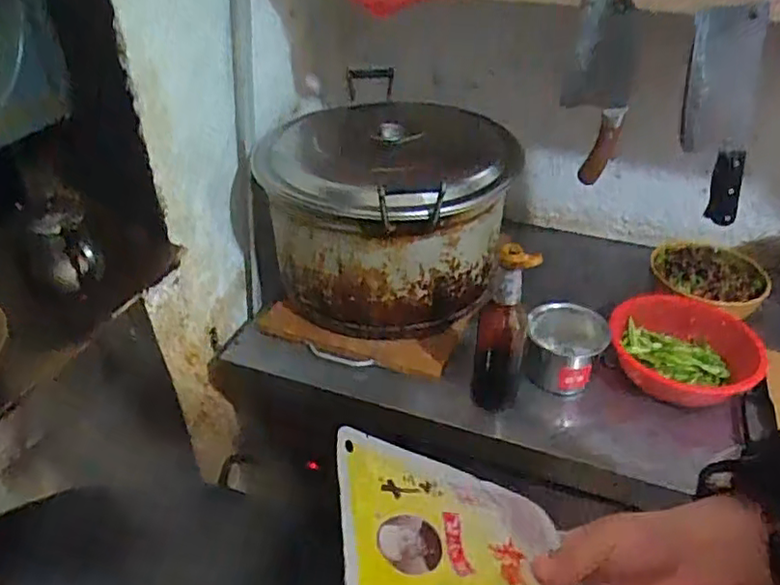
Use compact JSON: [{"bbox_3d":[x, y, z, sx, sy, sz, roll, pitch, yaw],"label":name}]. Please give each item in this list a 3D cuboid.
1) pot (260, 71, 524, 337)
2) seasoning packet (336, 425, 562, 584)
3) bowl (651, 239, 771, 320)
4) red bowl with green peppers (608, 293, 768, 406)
[{"bbox_3d":[-0.009,-0.137,0.968,0.321,0.275,0.396,-1,36,-1],"label":"pot"},{"bbox_3d":[0.046,0.150,0.334,0.167,0.022,0.125,25,32,-29],"label":"seasoning packet"},{"bbox_3d":[0.514,-0.028,1.011,0.128,0.068,0.176,-9,37,-12],"label":"bowl"},{"bbox_3d":[0.433,0.080,0.913,0.199,0.078,0.194,0,36,0],"label":"red bowl with green peppers"}]

